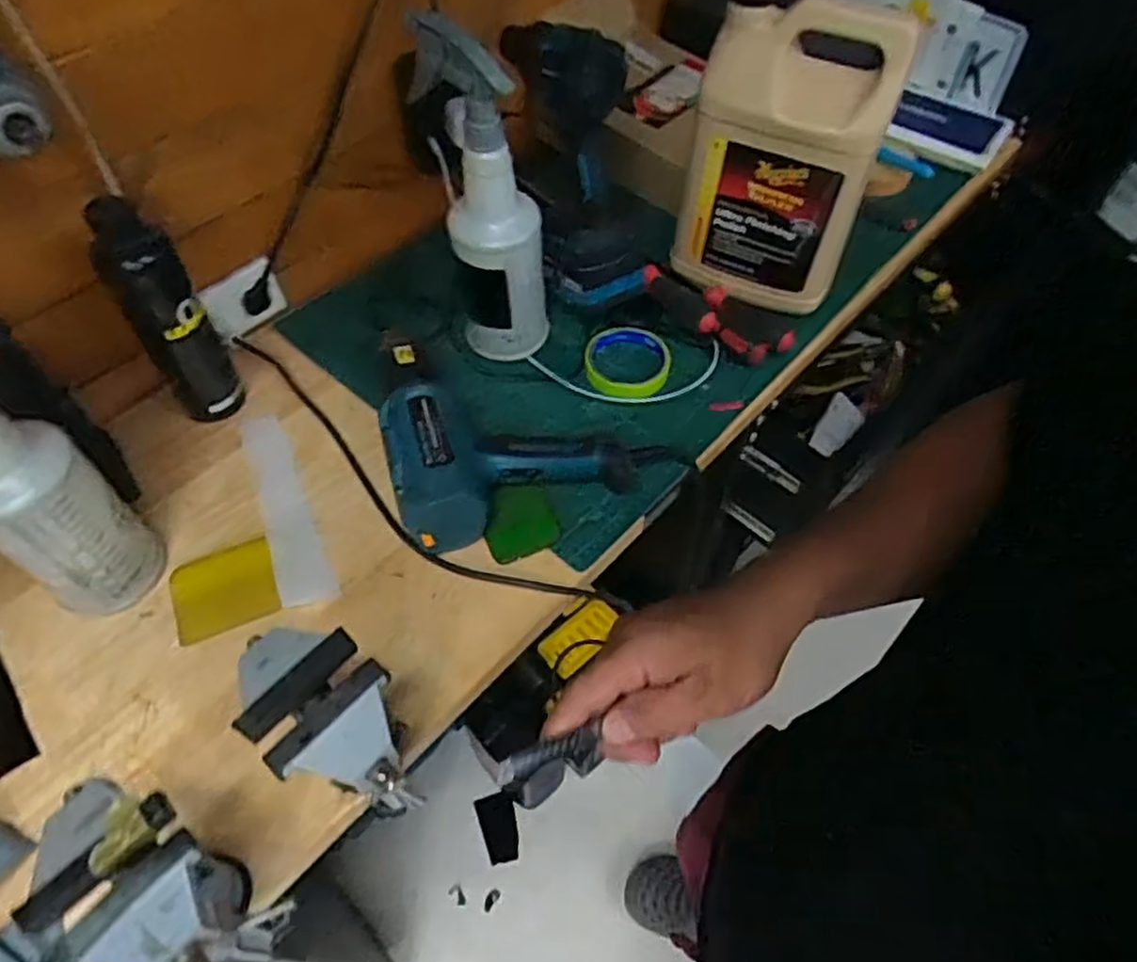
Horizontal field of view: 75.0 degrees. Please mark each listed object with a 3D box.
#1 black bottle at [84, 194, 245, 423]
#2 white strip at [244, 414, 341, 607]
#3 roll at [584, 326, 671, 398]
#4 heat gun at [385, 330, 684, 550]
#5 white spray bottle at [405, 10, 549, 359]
[{"bbox_3d":[-0.346,-0.139,0.647,0.061,0.219,0.051,-30,61,-20],"label":"black bottle"},{"bbox_3d":[-0.256,0.020,0.670,0.044,0.009,0.207,-13,58,-23],"label":"white strip"},{"bbox_3d":[0.062,-0.125,0.765,0.085,0.019,0.088,0,56,-1],"label":"roll"},{"bbox_3d":[-0.052,-0.067,0.690,0.248,0.068,0.214,-17,58,-12],"label":"heat gun"},{"bbox_3d":[-0.072,-0.240,0.662,0.101,0.292,0.072,-4,56,-4],"label":"white spray bottle"}]

